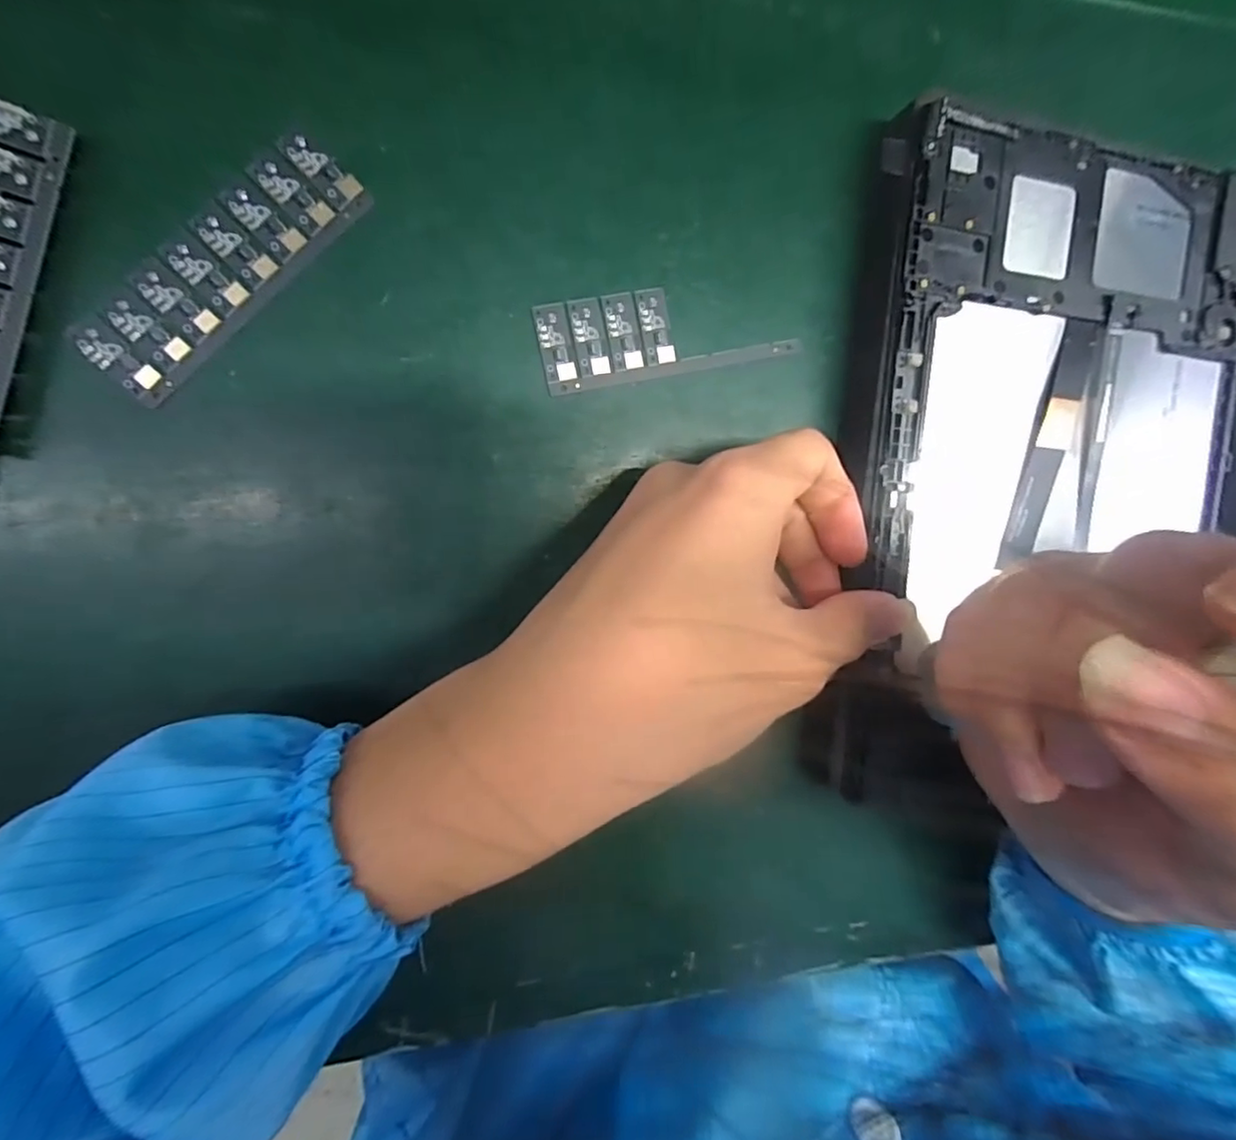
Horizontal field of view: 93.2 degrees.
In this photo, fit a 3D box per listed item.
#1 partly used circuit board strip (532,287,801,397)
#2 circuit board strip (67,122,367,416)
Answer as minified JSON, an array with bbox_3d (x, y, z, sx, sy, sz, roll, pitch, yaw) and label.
[{"bbox_3d":[0.018,-0.085,0.210,0.091,0.004,0.030,-13,98,-11],"label":"partly used circuit board strip"},{"bbox_3d":[-0.122,-0.094,0.182,0.029,0.010,0.094,44,85,-13],"label":"circuit board strip"}]

